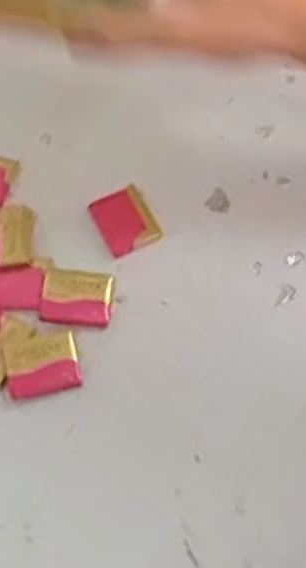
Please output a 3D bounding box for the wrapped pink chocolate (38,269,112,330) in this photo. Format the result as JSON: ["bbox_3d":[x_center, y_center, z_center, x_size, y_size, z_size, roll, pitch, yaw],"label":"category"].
[{"bbox_3d":[-0.042,0.007,0.440,0.037,0.005,0.033,7,67,4],"label":"wrapped pink chocolate"}]

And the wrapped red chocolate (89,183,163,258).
[{"bbox_3d":[-0.016,-0.038,0.461,0.031,0.004,0.041,-23,68,-9],"label":"wrapped red chocolate"}]

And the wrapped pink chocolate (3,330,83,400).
[{"bbox_3d":[-0.060,0.042,0.424,0.039,0.011,0.032,-12,67,-4],"label":"wrapped pink chocolate"}]

